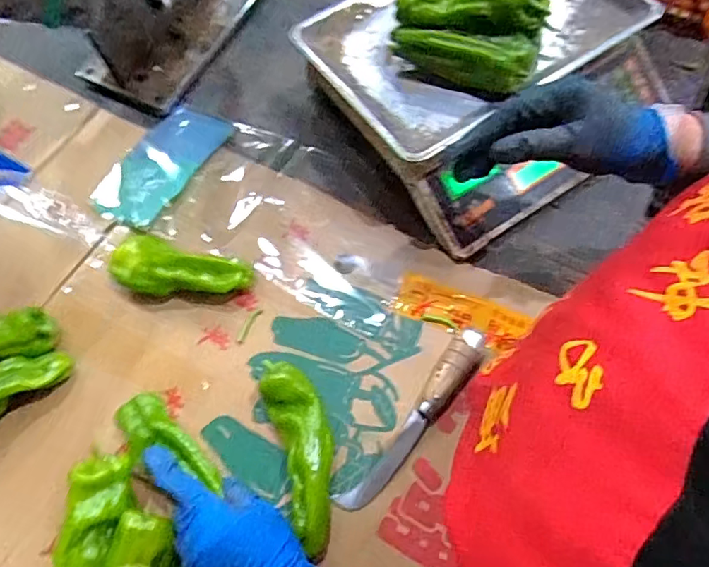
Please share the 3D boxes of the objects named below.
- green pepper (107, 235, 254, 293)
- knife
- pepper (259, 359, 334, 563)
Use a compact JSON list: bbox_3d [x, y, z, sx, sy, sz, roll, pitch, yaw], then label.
[{"bbox_3d":[-0.187,-0.010,0.573,0.150,0.042,0.056,12,67,8],"label":"green pepper"},{"bbox_3d":[0.055,0.126,0.494,0.032,0.030,0.197,38,73,18],"label":"knife"},{"bbox_3d":[-0.045,0.151,0.483,0.053,0.042,0.170,-17,66,-5],"label":"pepper"}]

